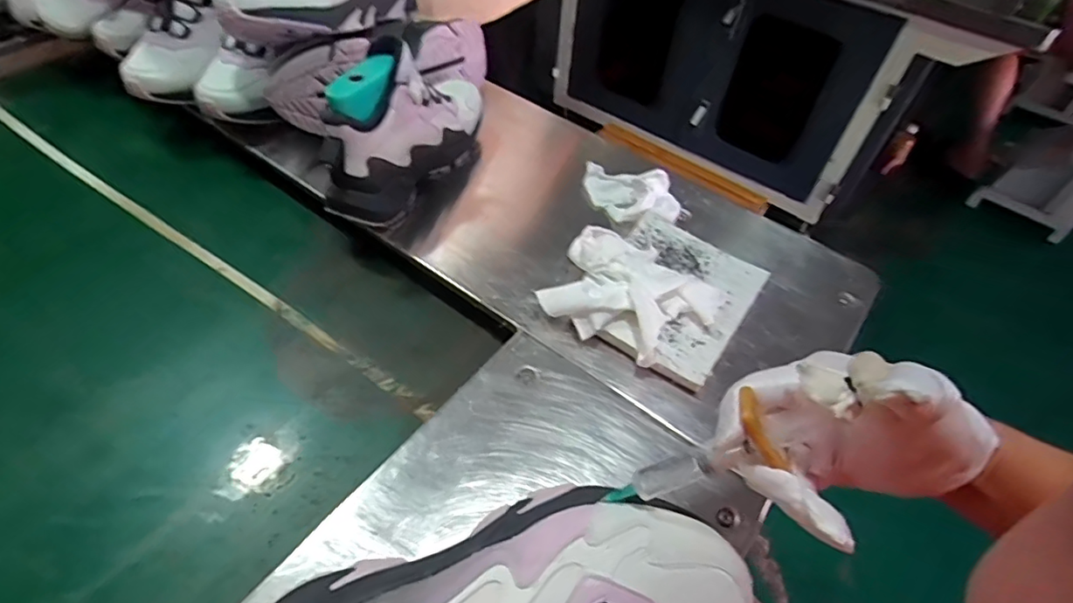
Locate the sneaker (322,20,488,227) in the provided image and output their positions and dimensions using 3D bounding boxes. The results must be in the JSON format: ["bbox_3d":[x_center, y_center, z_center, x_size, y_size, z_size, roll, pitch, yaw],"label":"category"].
[{"bbox_3d":[-0.119,-0.221,0.602,0.097,0.140,0.309,14,51,7],"label":"sneaker"}]

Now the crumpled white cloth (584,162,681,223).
[{"bbox_3d":[0.102,-0.115,0.608,0.098,0.030,0.077,6,50,0],"label":"crumpled white cloth"}]

